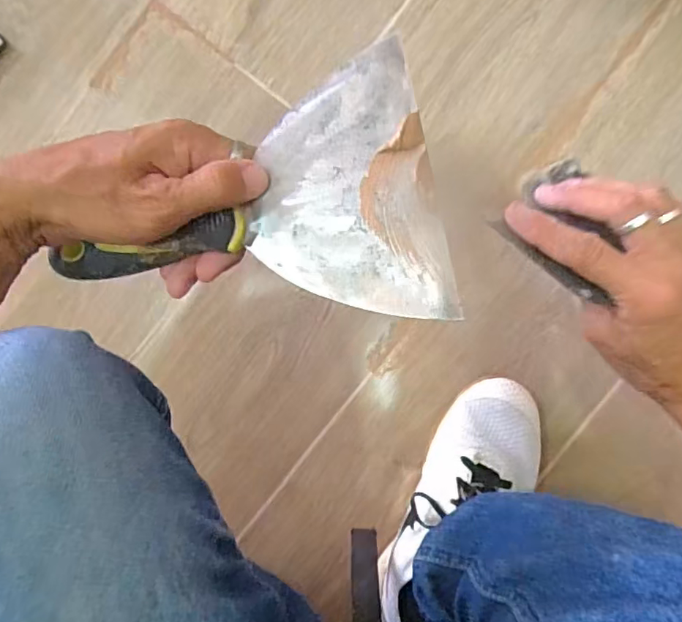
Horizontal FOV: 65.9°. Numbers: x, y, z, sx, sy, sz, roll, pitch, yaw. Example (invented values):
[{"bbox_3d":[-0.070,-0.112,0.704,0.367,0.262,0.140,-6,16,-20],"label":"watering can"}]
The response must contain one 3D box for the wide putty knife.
[{"bbox_3d":[-0.052,-0.046,0.268,0.195,0.023,0.130,-12,91,2],"label":"wide putty knife"}]

